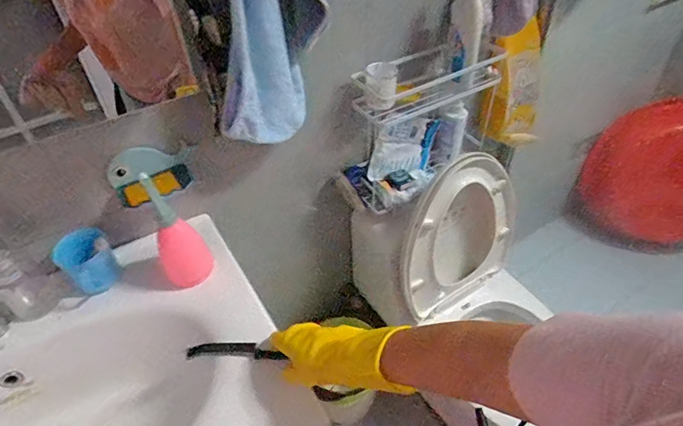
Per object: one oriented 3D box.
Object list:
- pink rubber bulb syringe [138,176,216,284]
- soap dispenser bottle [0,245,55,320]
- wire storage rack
[{"bbox_3d":[-0.278,0.031,0.735,0.082,0.181,0.093,-22,45,-19],"label":"pink rubber bulb syringe"},{"bbox_3d":[-0.536,0.093,0.700,0.052,0.201,0.056,22,48,25],"label":"soap dispenser bottle"},{"bbox_3d":[0.208,-0.211,1.037,0.412,0.346,0.140,-26,47,-23],"label":"wire storage rack"}]

